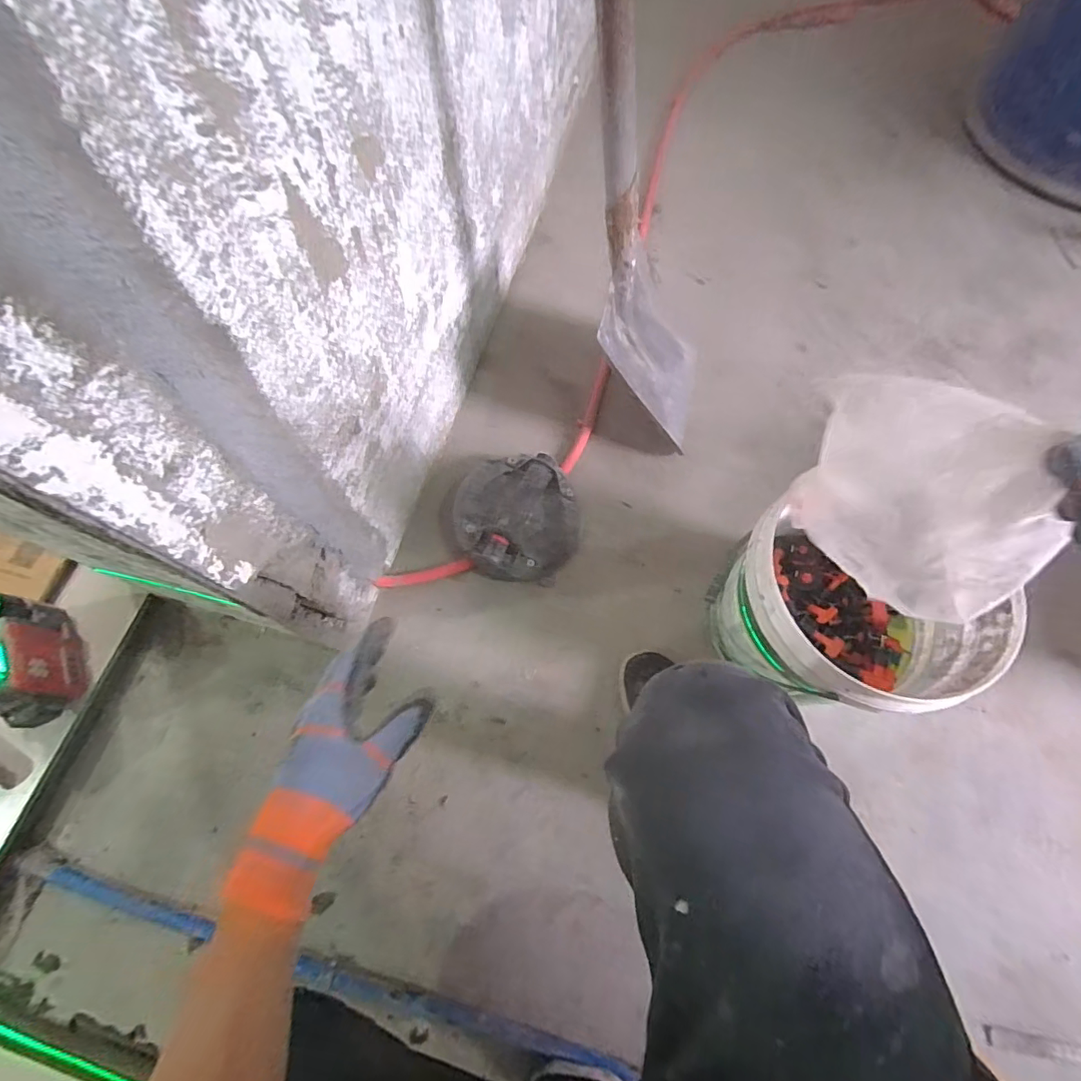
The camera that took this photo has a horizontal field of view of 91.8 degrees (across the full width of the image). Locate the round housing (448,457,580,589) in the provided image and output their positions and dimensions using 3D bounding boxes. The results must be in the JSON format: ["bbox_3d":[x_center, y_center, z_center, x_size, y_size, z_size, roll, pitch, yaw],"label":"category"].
[{"bbox_3d":[-0.033,-0.039,0.757,0.182,0.096,0.176,0,68,0],"label":"round housing"}]

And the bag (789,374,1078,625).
[{"bbox_3d":[0.288,-0.030,0.411,0.069,0.171,0.194,-34,72,-13],"label":"bag"}]

